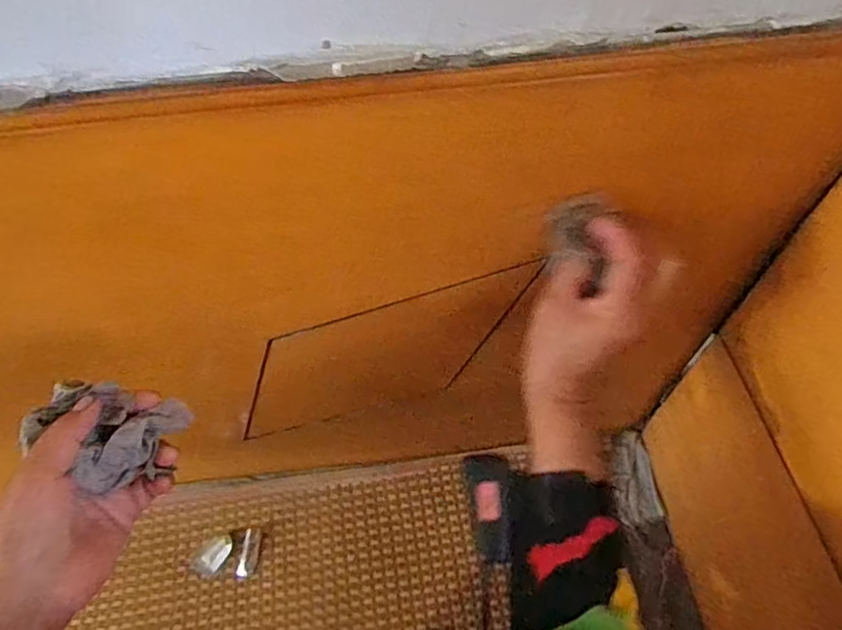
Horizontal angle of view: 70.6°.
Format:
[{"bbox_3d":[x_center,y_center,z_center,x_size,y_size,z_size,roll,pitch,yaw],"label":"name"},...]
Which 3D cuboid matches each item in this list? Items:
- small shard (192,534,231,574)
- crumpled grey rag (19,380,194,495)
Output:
[{"bbox_3d":[-0.249,0.289,0.716,0.030,0.008,0.050,33,65,20],"label":"small shard"},{"bbox_3d":[-0.196,0.069,0.373,0.064,0.045,0.065,20,61,13],"label":"crumpled grey rag"}]

